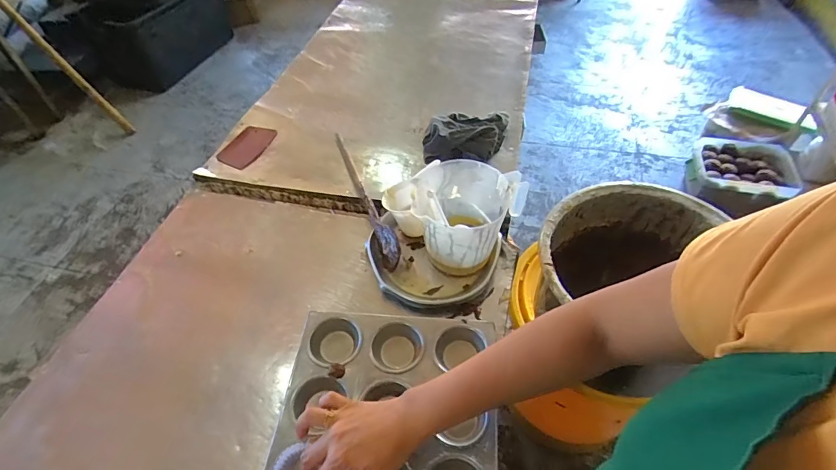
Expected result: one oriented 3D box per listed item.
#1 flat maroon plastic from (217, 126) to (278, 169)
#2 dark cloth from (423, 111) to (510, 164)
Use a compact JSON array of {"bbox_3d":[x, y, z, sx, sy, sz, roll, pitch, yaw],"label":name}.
[{"bbox_3d":[-0.354,-0.187,0.892,0.084,0.009,0.123,20,59,14],"label":"flat maroon plastic"},{"bbox_3d":[0.098,-0.197,0.854,0.171,0.053,0.136,-1,49,3],"label":"dark cloth"}]

